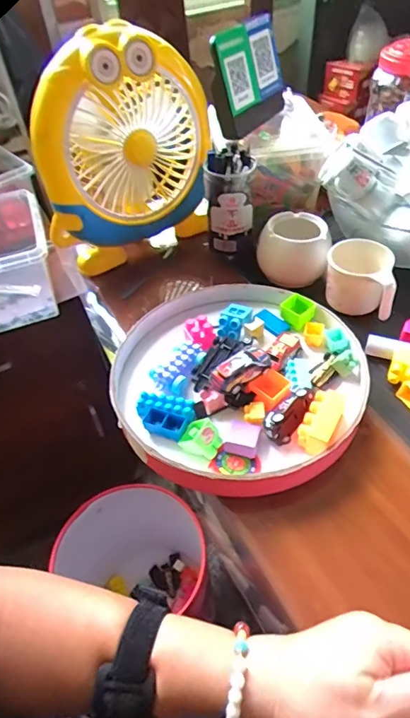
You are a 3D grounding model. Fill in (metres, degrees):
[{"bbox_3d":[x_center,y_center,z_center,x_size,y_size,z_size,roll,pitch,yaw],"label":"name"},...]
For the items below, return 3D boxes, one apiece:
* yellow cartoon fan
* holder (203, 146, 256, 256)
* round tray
[{"bbox_3d":[-0.102,-0.260,0.579,0.234,0.247,0.076,-31,52,-21],"label":"yellow cartoon fan"},{"bbox_3d":[0.032,-0.208,0.595,0.061,0.125,0.058,4,48,8],"label":"holder"},{"bbox_3d":[0.032,0.011,0.467,0.247,0.053,0.248,-3,50,4],"label":"round tray"}]

